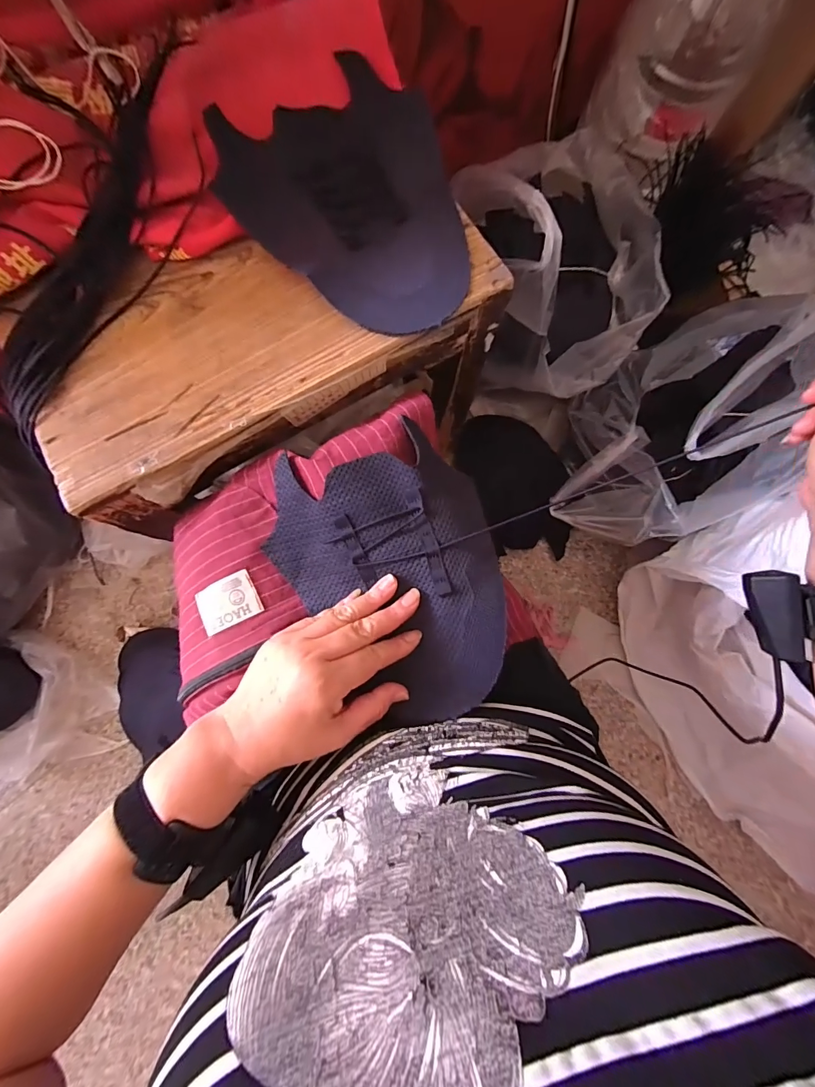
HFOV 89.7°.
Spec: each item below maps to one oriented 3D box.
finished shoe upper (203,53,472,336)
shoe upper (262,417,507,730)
[{"bbox_3d":[-0.041,-0.294,0.356,0.188,0.028,0.231,-32,86,-5],"label":"finished shoe upper"},{"bbox_3d":[-0.002,0.022,0.345,0.171,0.037,0.235,-33,86,-5],"label":"shoe upper"}]

